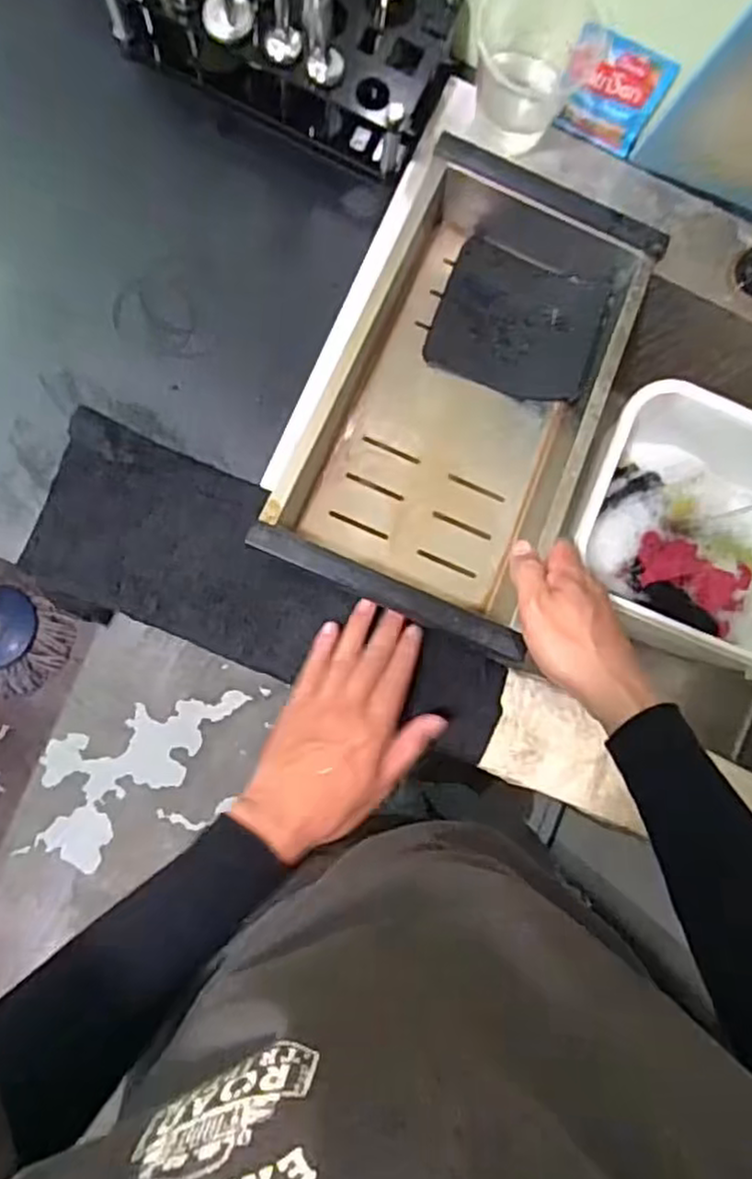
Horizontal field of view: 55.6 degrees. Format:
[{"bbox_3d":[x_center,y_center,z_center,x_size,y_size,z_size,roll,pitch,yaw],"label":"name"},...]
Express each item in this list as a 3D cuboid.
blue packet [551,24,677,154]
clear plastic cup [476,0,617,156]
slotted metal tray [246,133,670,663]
[{"bbox_3d":[0.177,-0.374,0.545,0.071,0.082,0.017,19,75,-1],"label":"blue packet"},{"bbox_3d":[0.117,-0.394,0.530,0.086,0.084,0.088,0,87,-6],"label":"clear plastic cup"},{"bbox_3d":[0.070,-0.151,0.547,0.191,0.065,0.365,23,77,-3],"label":"slotted metal tray"}]

